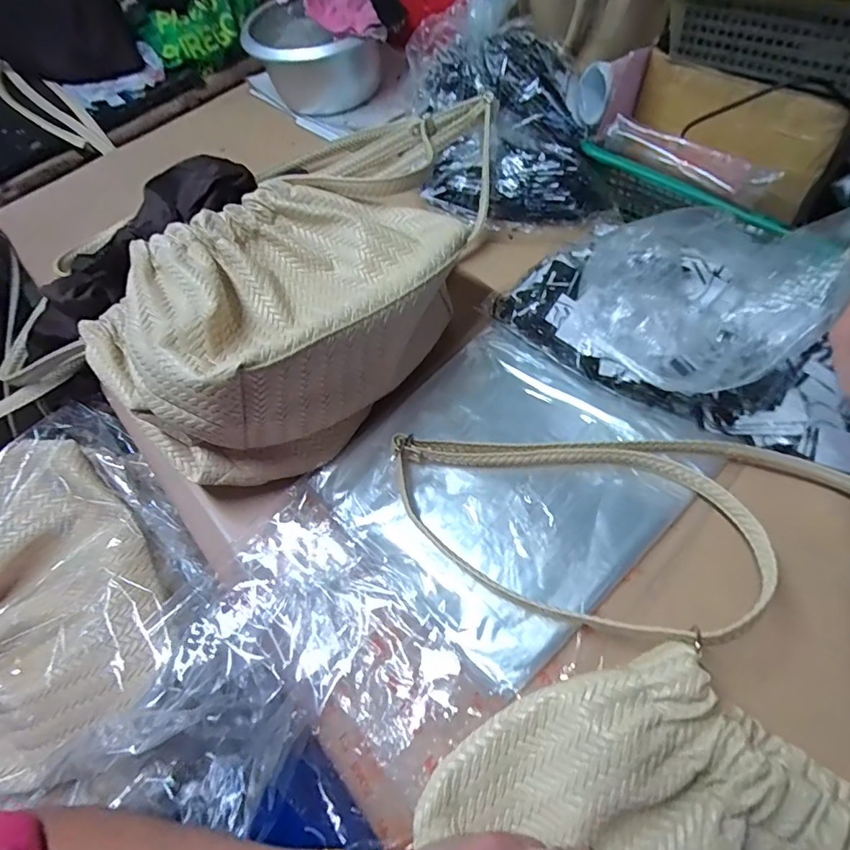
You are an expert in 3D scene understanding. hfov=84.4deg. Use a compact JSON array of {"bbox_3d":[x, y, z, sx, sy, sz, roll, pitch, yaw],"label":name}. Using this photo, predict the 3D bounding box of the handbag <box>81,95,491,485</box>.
[{"bbox_3d":[-0.121,-0.116,0.417,0.253,0.149,0.336,24,64,17],"label":"handbag"}]

